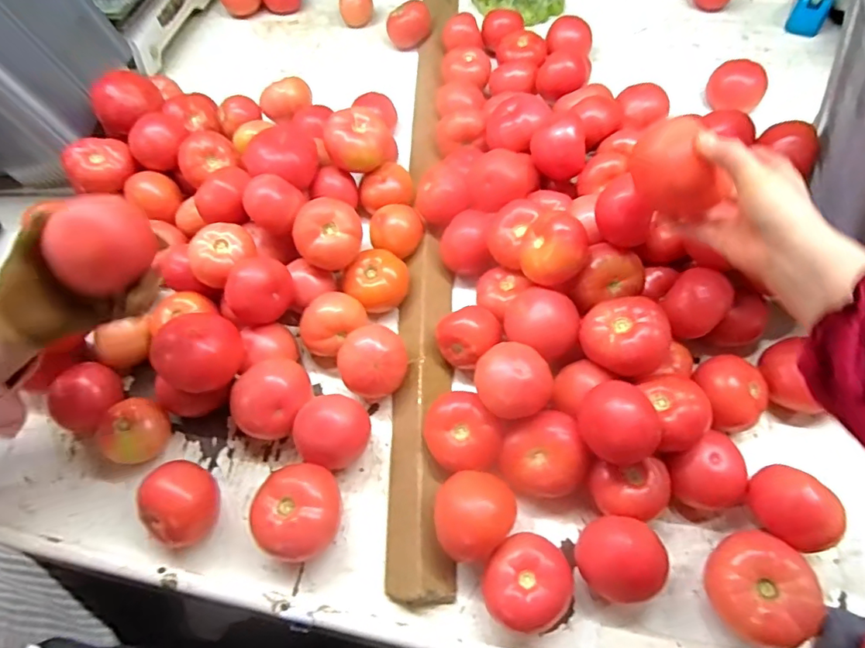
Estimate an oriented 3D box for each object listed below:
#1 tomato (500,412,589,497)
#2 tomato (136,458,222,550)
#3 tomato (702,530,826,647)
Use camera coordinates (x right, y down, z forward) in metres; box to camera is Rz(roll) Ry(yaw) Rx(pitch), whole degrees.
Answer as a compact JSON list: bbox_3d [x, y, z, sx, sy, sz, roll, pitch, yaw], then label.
[{"bbox_3d":[0.113,0.137,0.527,0.079,0.057,0.077,-2,60,3],"label":"tomato"},{"bbox_3d":[-0.261,0.183,0.525,0.070,0.058,0.080,18,63,14],"label":"tomato"},{"bbox_3d":[0.300,0.245,0.469,0.085,0.064,0.093,-11,59,-2],"label":"tomato"}]

